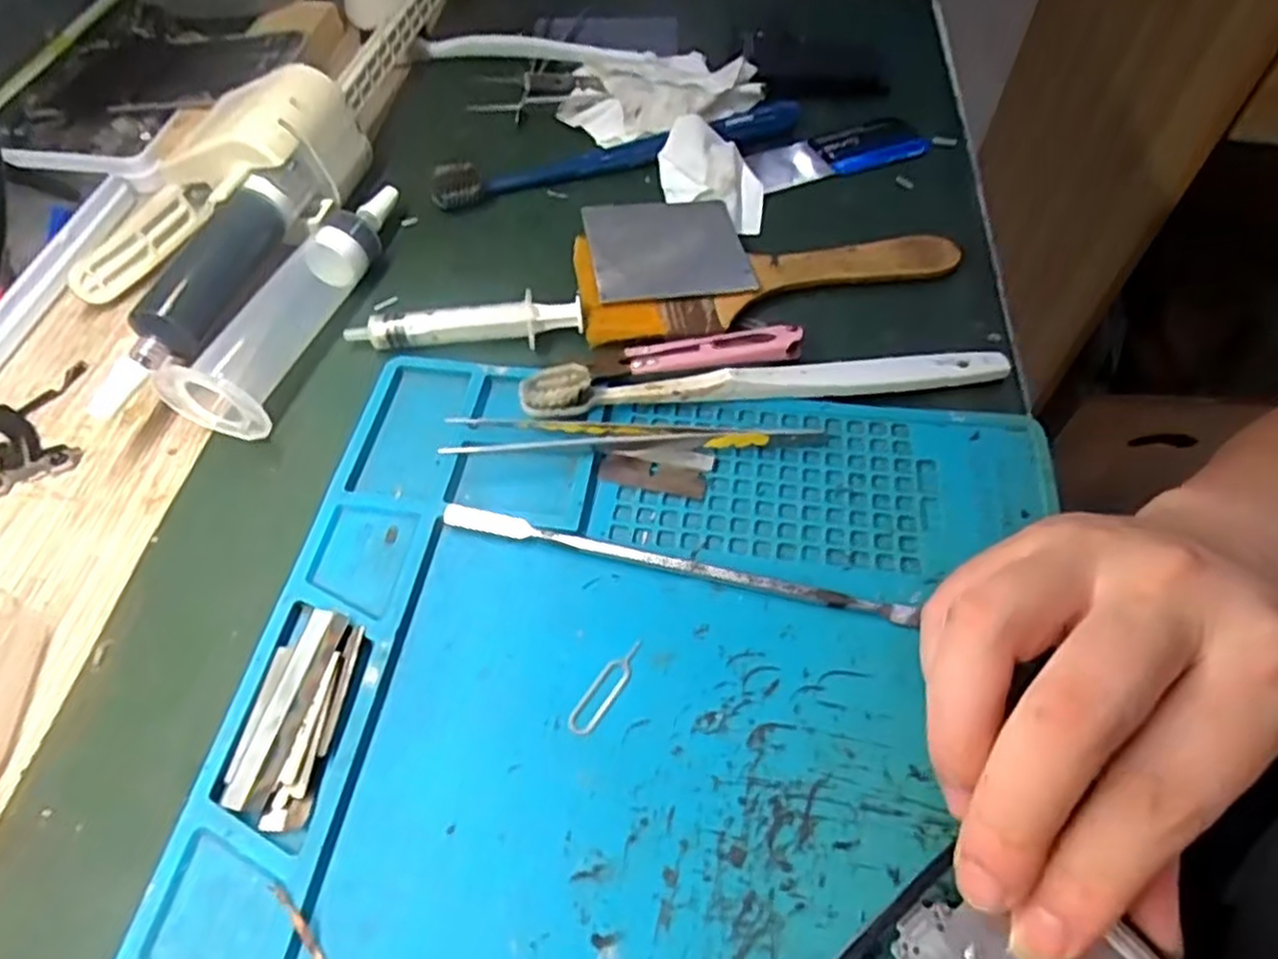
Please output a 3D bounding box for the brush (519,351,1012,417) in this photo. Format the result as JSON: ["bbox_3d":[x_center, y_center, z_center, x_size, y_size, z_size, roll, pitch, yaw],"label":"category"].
[{"bbox_3d":[0.048,-0.039,0.285,0.180,0.016,0.017,-6,55,-4],"label":"brush"}]

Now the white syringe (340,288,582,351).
[{"bbox_3d":[-0.069,-0.061,0.305,0.092,0.013,0.016,-6,55,-4],"label":"white syringe"}]

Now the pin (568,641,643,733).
[{"bbox_3d":[-0.009,0.061,0.226,0.008,0.004,0.032,32,62,13],"label":"pin"}]

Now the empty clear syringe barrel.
[{"bbox_3d":[-0.133,-0.078,0.308,0.040,0.033,0.135,15,56,11],"label":"empty clear syringe barrel"}]

